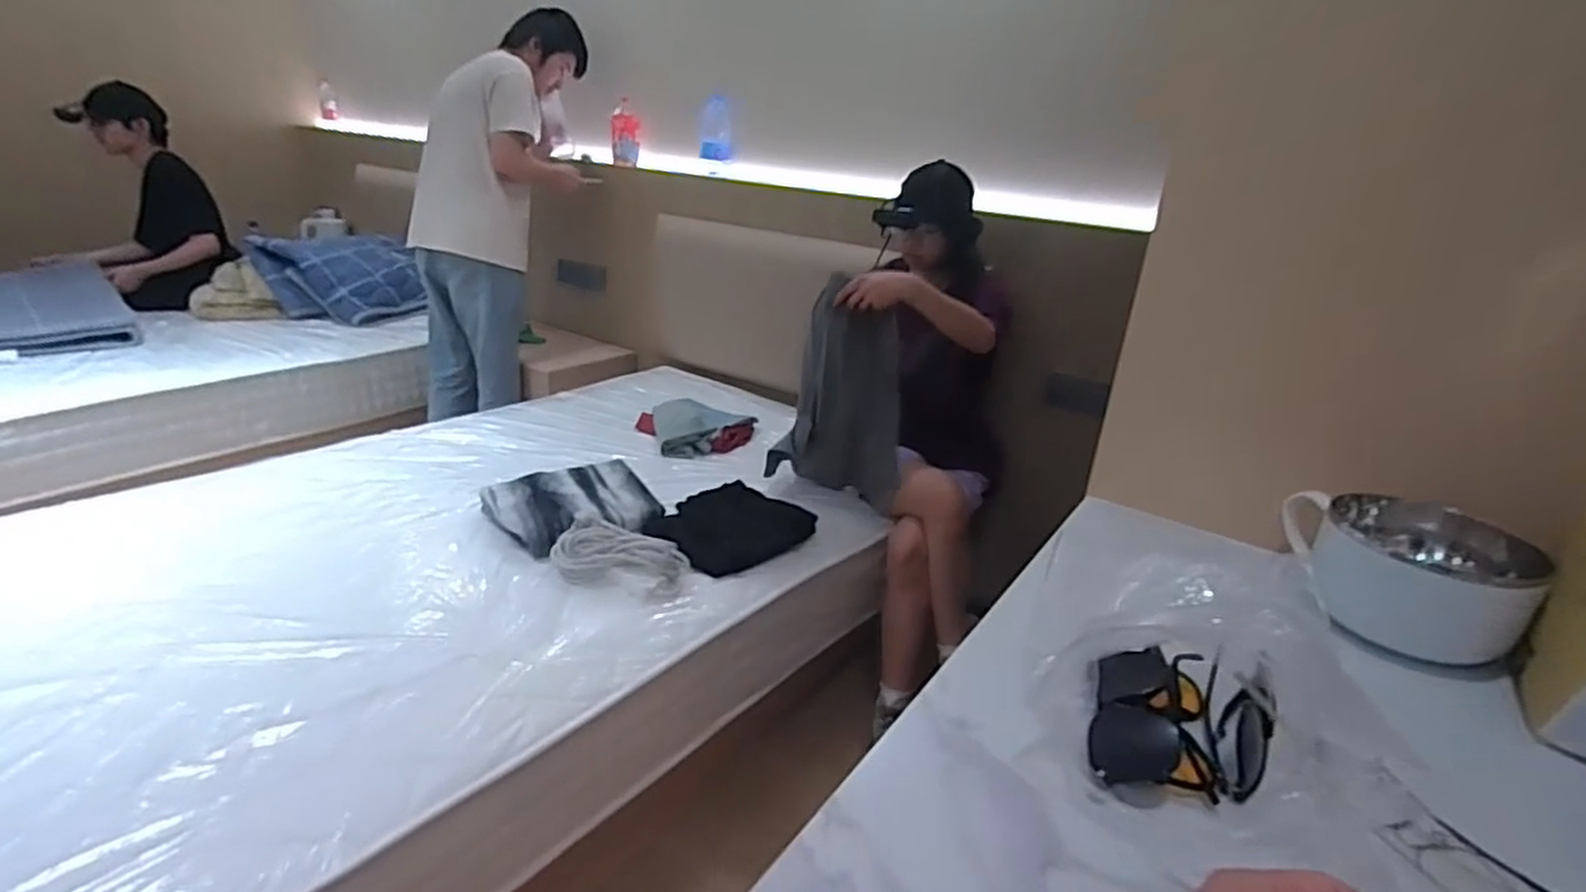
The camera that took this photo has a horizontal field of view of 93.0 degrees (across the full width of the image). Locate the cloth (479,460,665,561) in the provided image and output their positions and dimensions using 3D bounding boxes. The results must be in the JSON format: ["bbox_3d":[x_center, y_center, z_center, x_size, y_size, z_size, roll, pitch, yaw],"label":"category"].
[{"bbox_3d":[-0.426,0.120,1.476,0.301,0.069,0.239,-11,28,-35],"label":"cloth"}]

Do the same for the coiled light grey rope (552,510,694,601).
[{"bbox_3d":[-0.307,0.194,1.315,0.221,0.071,0.118,14,25,22],"label":"coiled light grey rope"}]

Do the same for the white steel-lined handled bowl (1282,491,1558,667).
[{"bbox_3d":[0.547,0.107,0.680,0.155,0.103,0.144,3,23,-1],"label":"white steel-lined handled bowl"}]

